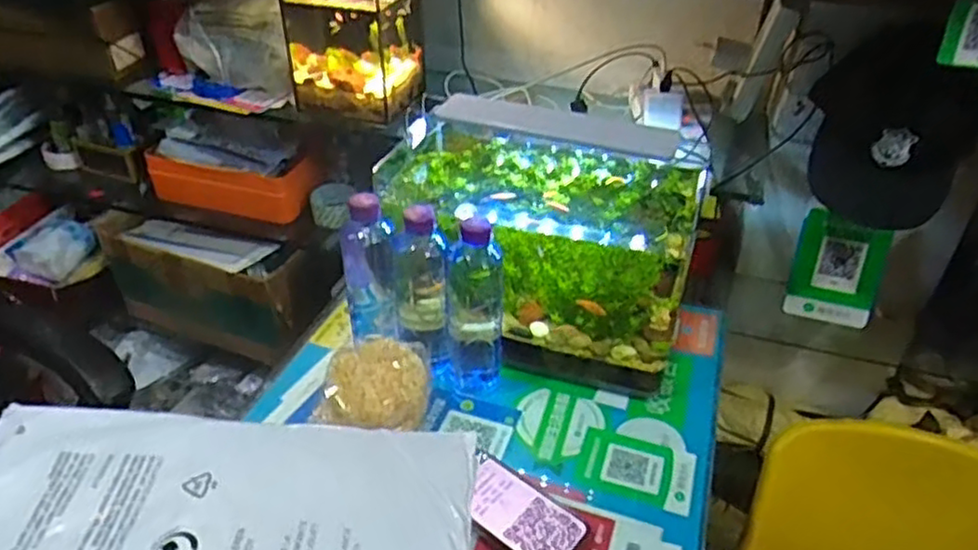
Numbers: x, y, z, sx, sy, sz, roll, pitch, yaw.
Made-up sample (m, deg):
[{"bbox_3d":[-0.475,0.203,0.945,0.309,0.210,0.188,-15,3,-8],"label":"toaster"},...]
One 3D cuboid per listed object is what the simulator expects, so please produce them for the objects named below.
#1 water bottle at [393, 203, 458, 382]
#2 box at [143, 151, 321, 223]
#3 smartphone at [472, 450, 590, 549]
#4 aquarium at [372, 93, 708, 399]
[{"bbox_3d":[-0.071,0.026,0.787,0.061,0.209,0.066,-7,37,-11],"label":"water bottle"},{"bbox_3d":[-0.468,-0.174,1.311,0.304,0.091,0.110,11,37,13],"label":"box"},{"bbox_3d":[0.027,0.228,0.688,0.131,0.010,0.074,27,43,30],"label":"smartphone"},{"bbox_3d":[0.062,-0.038,0.891,0.367,0.214,0.280,14,38,17],"label":"aquarium"}]

